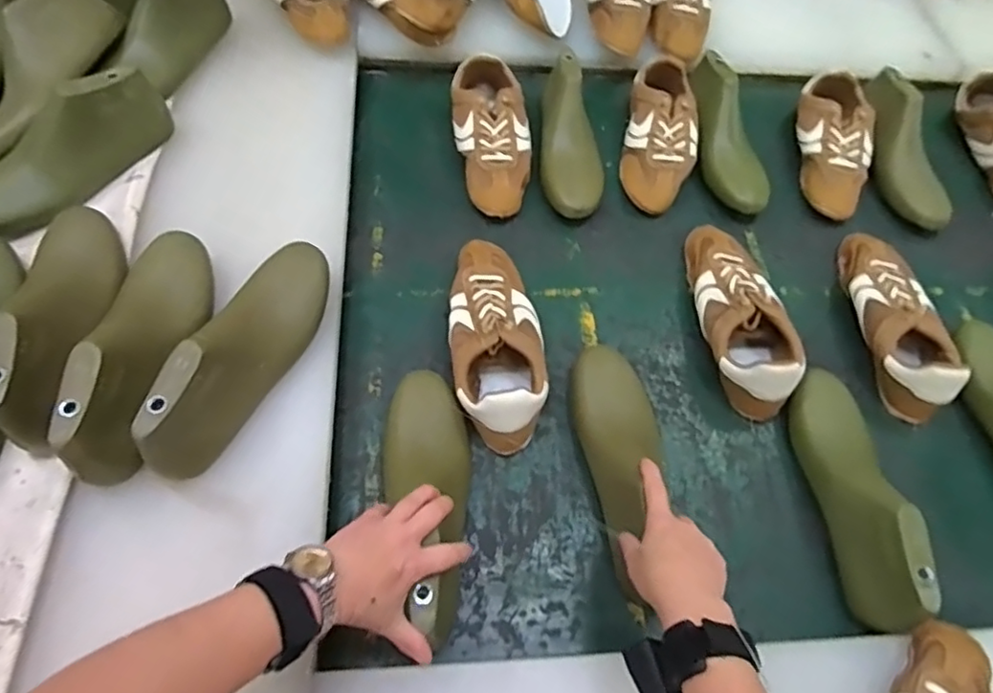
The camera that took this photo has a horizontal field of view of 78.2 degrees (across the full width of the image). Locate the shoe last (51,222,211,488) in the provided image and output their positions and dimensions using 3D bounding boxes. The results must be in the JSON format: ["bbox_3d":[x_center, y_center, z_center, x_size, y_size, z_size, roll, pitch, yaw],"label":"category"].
[{"bbox_3d":[-0.349,-0.008,0.607,0.075,0.107,0.278,2,50,-1],"label":"shoe last"}]

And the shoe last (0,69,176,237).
[{"bbox_3d":[-0.509,-0.218,0.711,0.074,0.094,0.269,35,66,14],"label":"shoe last"}]

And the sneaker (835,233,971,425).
[{"bbox_3d":[0.507,-0.039,0.782,0.100,0.082,0.267,3,63,-1],"label":"sneaker"}]

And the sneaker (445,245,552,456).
[{"bbox_3d":[-0.003,-0.017,0.702,0.106,0.067,0.264,-4,63,-5],"label":"sneaker"}]

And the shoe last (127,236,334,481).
[{"bbox_3d":[-0.246,-0.005,0.600,0.075,0.091,0.271,15,63,5],"label":"shoe last"}]

